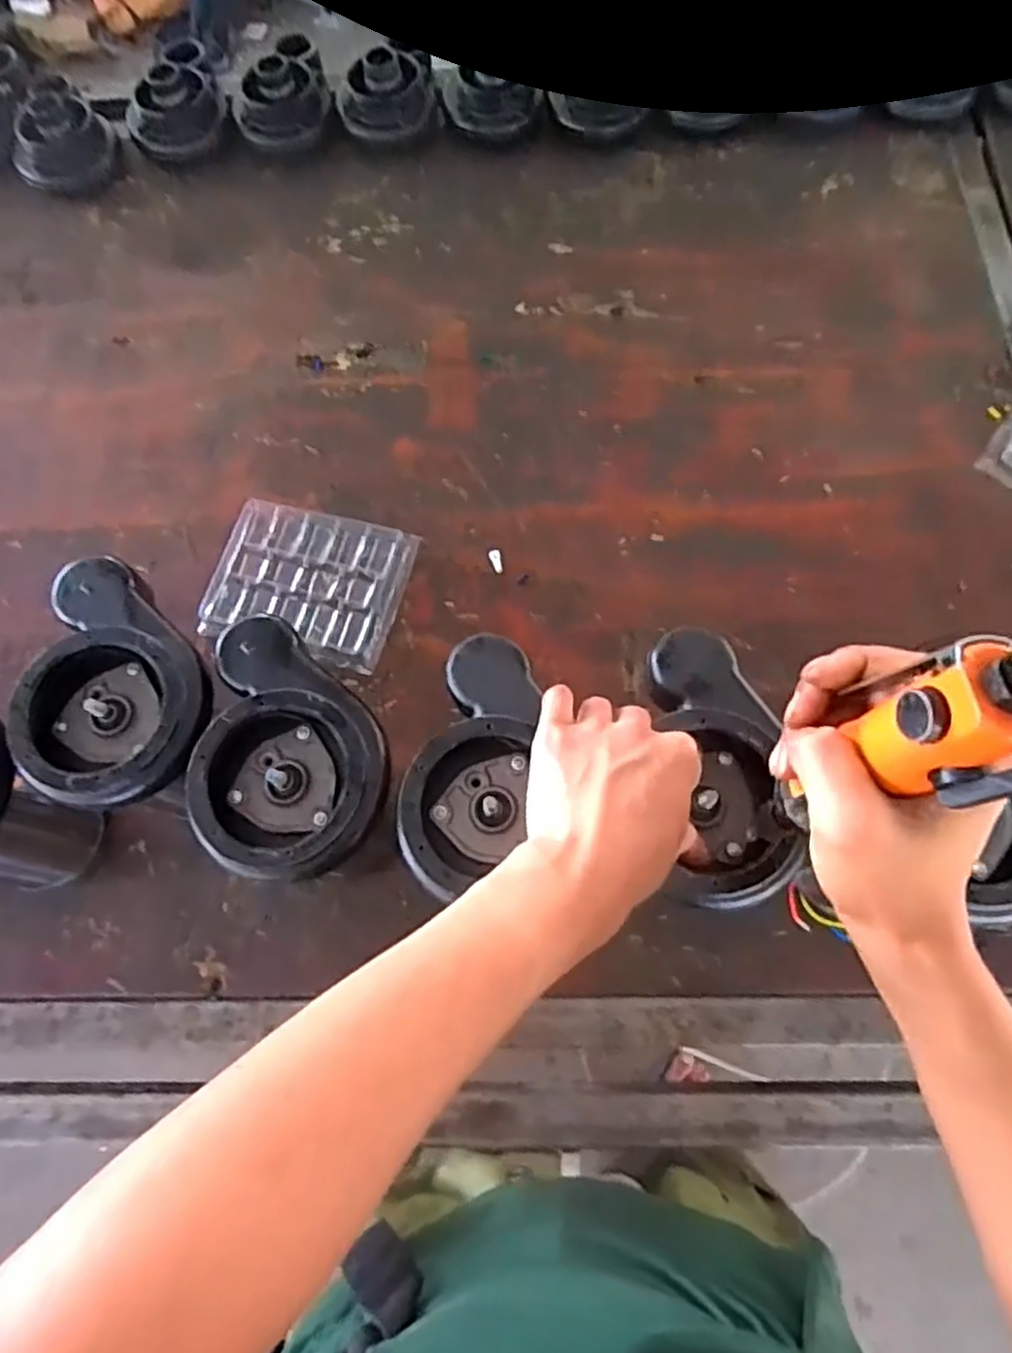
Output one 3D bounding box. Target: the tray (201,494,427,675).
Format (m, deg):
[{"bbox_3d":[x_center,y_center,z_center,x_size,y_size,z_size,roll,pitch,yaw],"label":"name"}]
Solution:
[{"bbox_3d":[-0.185,-0.088,0.696,0.174,0.023,0.136,14,70,7],"label":"tray"}]

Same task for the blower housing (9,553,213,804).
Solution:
[{"bbox_3d":[-0.264,0.003,0.489,0.113,0.040,0.162,-31,71,-10],"label":"blower housing"}]

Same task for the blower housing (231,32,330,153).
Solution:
[{"bbox_3d":[-0.275,-0.701,0.915,0.120,0.074,0.092,-17,70,-5],"label":"blower housing"}]

